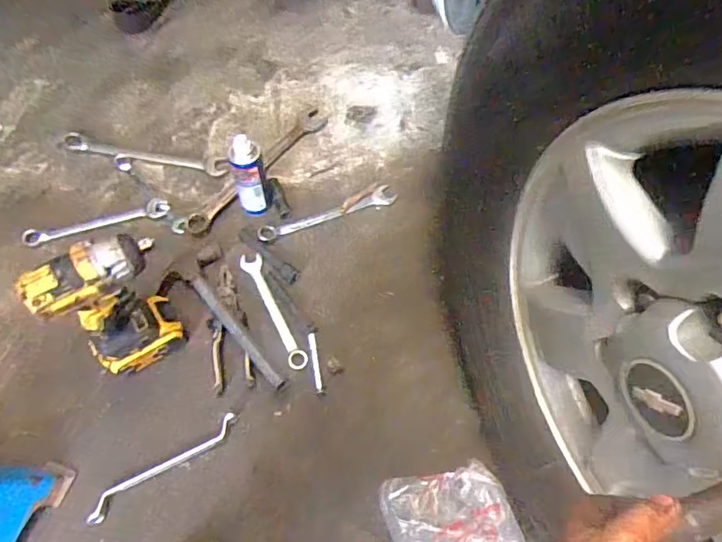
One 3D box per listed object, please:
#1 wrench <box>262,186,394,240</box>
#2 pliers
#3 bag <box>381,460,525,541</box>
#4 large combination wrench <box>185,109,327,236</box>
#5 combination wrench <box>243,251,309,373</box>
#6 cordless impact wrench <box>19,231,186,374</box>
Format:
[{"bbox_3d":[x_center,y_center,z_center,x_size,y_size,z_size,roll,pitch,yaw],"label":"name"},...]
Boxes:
[{"bbox_3d":[-0.056,-0.100,0.881,0.248,0.009,0.040,-21,62,-12],"label":"wrench"},{"bbox_3d":[-0.199,0.079,0.758,0.057,0.016,0.207,-11,60,-6],"label":"pliers"},{"bbox_3d":[0.124,0.335,0.622,0.147,0.027,0.182,-17,61,-10],"label":"bag"},{"bbox_3d":[-0.183,-0.191,0.907,0.047,0.019,0.352,33,65,17],"label":"large combination wrench"},{"bbox_3d":[-0.137,0.057,0.779,0.032,0.010,0.217,-23,62,-13],"label":"combination wrench"},{"bbox_3d":[-0.306,0.044,0.648,0.134,0.244,0.072,-34,67,-20],"label":"cordless impact wrench"}]

